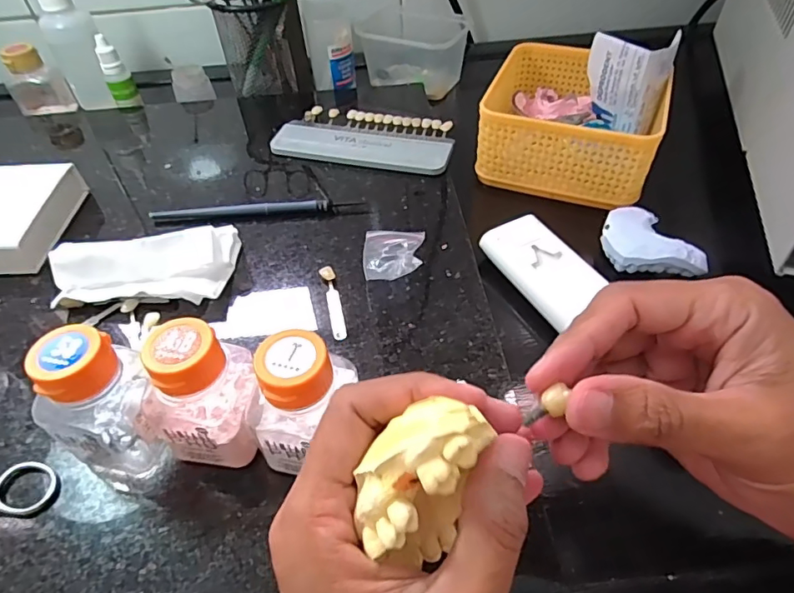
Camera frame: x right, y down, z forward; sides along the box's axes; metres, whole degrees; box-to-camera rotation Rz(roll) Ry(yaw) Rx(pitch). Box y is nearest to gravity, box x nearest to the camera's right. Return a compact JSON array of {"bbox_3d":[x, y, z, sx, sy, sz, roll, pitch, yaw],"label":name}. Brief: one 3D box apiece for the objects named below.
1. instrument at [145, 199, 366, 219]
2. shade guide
[{"bbox_3d":[-0.102,-0.065,0.372,0.149,0.008,0.011,-4,48,-1],"label":"instrument"},{"bbox_3d":[-0.028,-0.133,0.428,0.147,0.009,0.073,8,49,9],"label":"shade guide"}]

